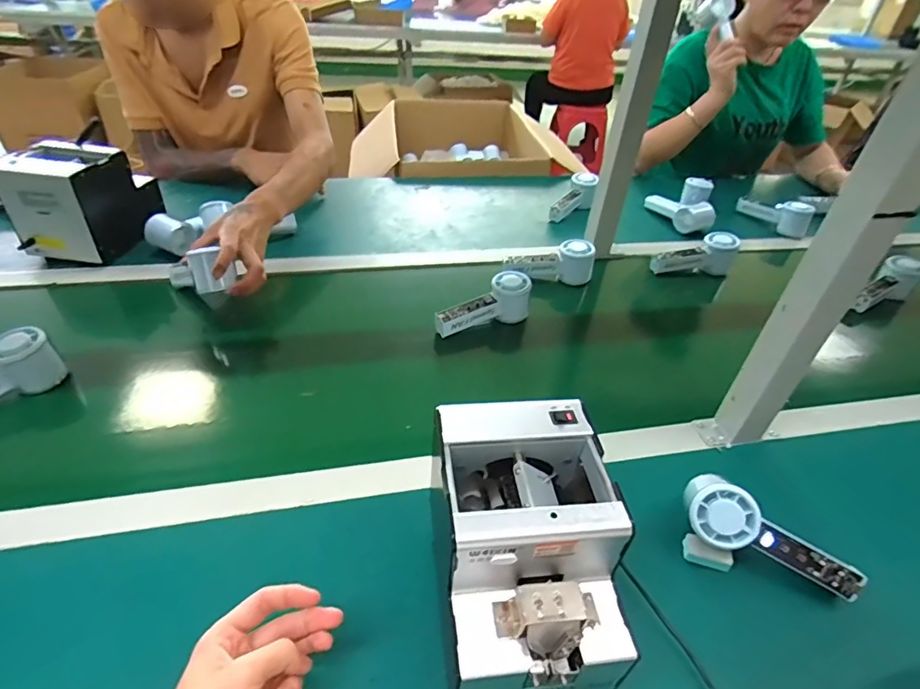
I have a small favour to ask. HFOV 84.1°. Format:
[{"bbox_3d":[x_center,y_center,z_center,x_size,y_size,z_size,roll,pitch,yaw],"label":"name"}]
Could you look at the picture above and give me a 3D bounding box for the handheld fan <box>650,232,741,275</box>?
[{"bbox_3d":[0.413,-0.160,0.909,0.148,0.073,0.044,-4,40,-11],"label":"handheld fan"}]

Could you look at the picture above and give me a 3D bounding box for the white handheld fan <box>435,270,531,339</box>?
[{"bbox_3d":[0.035,-0.051,0.753,0.150,0.059,0.051,-25,46,-15],"label":"white handheld fan"}]

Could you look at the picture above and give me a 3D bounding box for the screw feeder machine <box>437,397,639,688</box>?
[{"bbox_3d":[0.050,0.164,0.406,0.125,0.155,0.177,-2,40,-8],"label":"screw feeder machine"}]

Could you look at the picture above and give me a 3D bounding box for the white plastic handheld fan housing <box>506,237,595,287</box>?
[{"bbox_3d":[0.152,-0.138,0.847,0.158,0.058,0.054,-2,40,-8],"label":"white plastic handheld fan housing"}]

